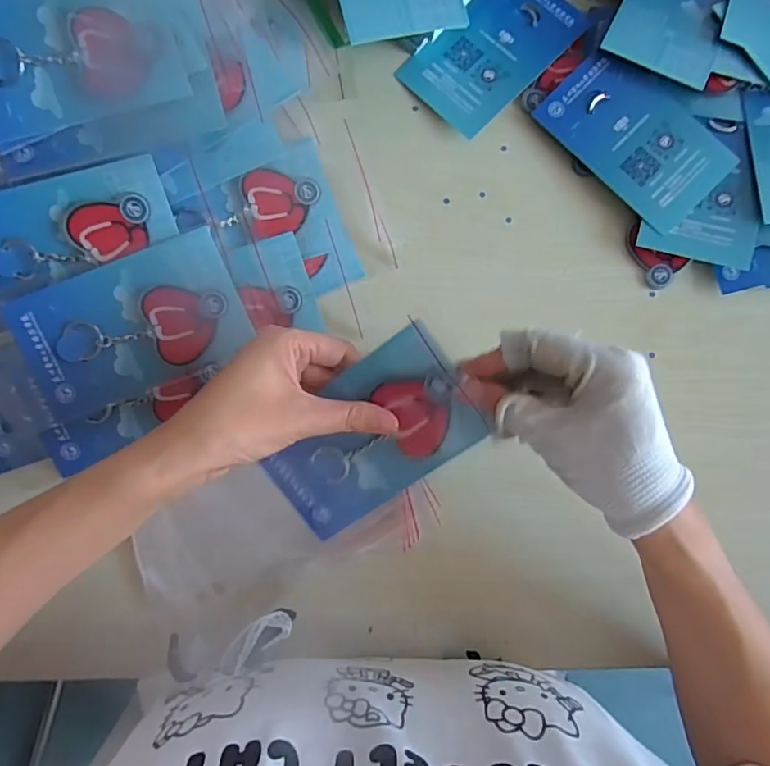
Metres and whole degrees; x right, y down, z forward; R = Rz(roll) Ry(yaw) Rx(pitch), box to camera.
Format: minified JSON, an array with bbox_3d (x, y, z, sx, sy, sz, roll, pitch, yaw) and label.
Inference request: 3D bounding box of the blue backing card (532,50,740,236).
[{"bbox_3d":[0.188,-0.184,0.390,0.084,0.004,0.132,-43,86,-1],"label":"blue backing card"}]

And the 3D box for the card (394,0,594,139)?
[{"bbox_3d":[0.086,-0.258,0.404,0.079,0.005,0.141,45,86,6],"label":"card"}]

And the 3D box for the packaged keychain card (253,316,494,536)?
[{"bbox_3d":[-0.010,0.033,0.314,0.134,0.011,0.076,-37,92,17],"label":"packaged keychain card"}]

